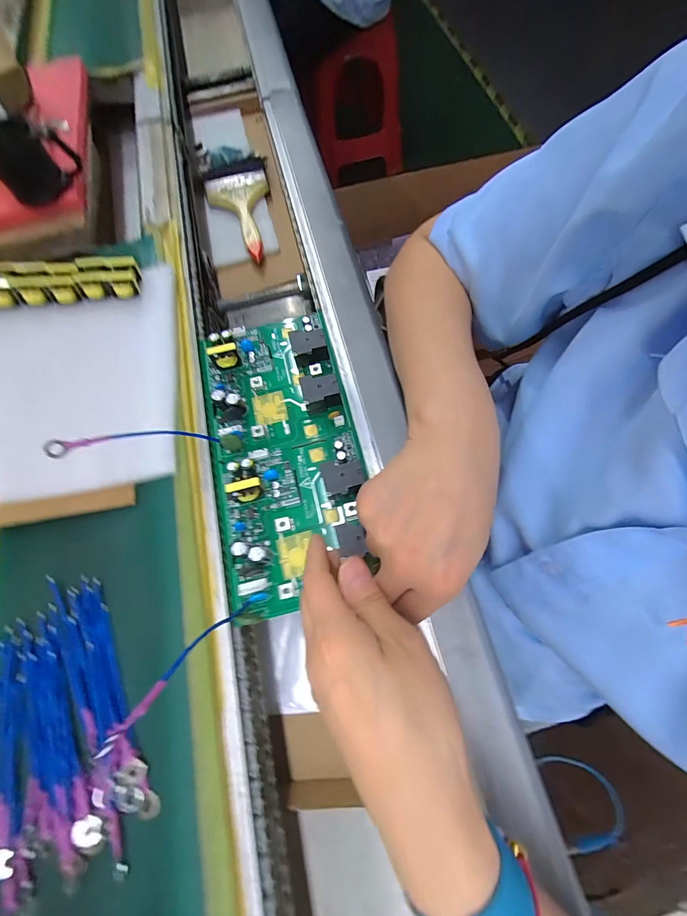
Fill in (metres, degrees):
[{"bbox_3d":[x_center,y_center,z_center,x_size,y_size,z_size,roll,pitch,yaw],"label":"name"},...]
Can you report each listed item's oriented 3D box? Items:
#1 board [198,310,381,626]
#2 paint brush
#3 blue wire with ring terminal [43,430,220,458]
[{"bbox_3d":[-0.055,-0.012,0.304,0.125,0.027,0.257,-8,69,-1],"label":"board"},{"bbox_3d":[-0.155,-0.365,0.532,0.092,0.023,0.200,-9,69,0],"label":"paint brush"},{"bbox_3d":[-0.141,-0.013,0.263,0.114,0.013,0.009,-9,63,-44],"label":"blue wire with ring terminal"}]

